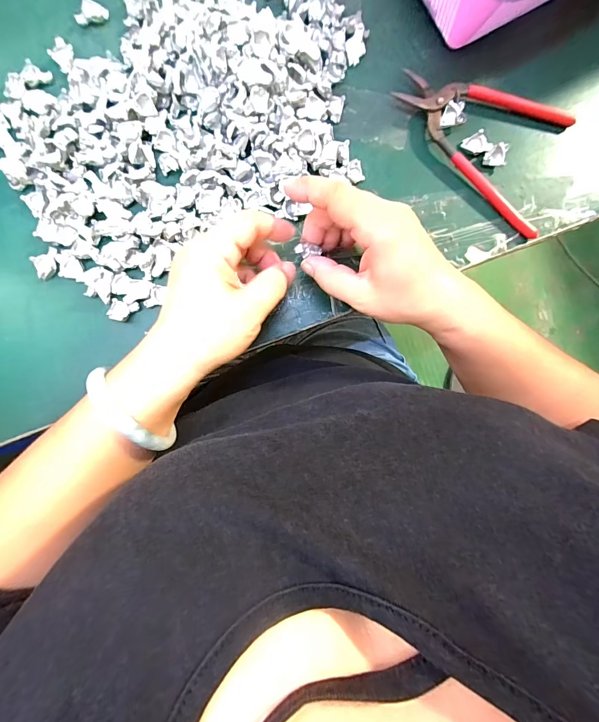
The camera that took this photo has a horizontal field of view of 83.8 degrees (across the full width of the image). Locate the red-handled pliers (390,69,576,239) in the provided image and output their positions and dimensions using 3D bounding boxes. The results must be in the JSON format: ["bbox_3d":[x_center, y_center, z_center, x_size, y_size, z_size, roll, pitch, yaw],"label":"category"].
[{"bbox_3d":[0.159,-0.191,0.278,0.160,0.013,0.096,36,87,-2],"label":"red-handled pliers"}]

